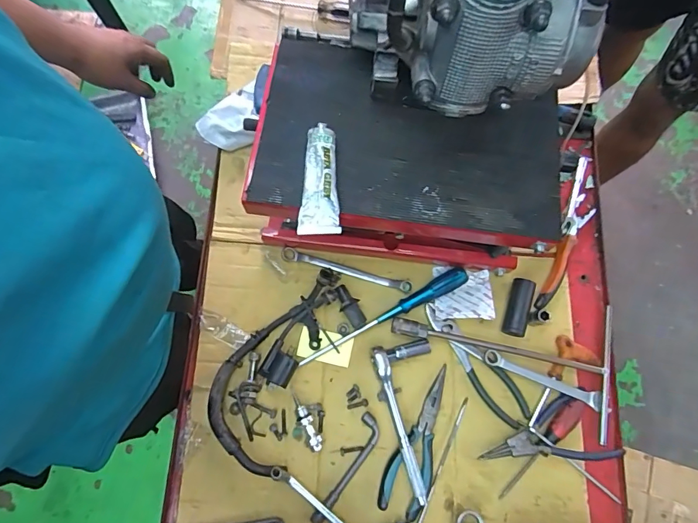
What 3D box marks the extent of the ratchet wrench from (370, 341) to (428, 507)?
[{"bbox_3d":[0.065,0.208,0.553,0.020,0.029,0.193,-16,77,-6],"label":"ratchet wrench"}]

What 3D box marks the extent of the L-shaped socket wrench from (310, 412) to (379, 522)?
[{"bbox_3d":[-0.001,0.271,0.546,0.031,0.010,0.150,28,77,5],"label":"L-shaped socket wrench"}]

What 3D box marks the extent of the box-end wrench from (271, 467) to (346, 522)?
[{"bbox_3d":[-0.022,0.319,0.525,0.184,0.022,0.014,36,77,7],"label":"box-end wrench"}]

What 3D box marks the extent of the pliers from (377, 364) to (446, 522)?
[{"bbox_3d":[0.099,0.237,0.554,0.055,0.018,0.188,27,76,5],"label":"pliers"}]

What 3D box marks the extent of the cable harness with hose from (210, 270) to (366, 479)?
[{"bbox_3d":[-0.088,0.137,0.561,0.135,0.041,0.253,27,76,5],"label":"cable harness with hose"}]

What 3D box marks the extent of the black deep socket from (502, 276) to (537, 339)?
[{"bbox_3d":[0.239,0.065,0.596,0.032,0.029,0.078,17,76,3],"label":"black deep socket"}]

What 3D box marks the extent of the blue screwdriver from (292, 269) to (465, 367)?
[{"bbox_3d":[0.050,0.078,0.589,0.262,0.024,0.025,-28,78,-8],"label":"blue screwdriver"}]

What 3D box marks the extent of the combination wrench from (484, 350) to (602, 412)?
[{"bbox_3d":[0.268,0.163,0.579,0.174,0.015,0.021,23,76,4],"label":"combination wrench"}]

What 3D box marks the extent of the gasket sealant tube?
[{"bbox_3d":[-0.033,-0.090,0.462,0.043,0.021,0.118,0,76,-2],"label":"gasket sealant tube"}]

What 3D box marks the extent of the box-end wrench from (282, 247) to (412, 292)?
[{"bbox_3d":[-0.004,0.012,0.614,0.191,0.009,0.017,15,76,2],"label":"box-end wrench"}]

